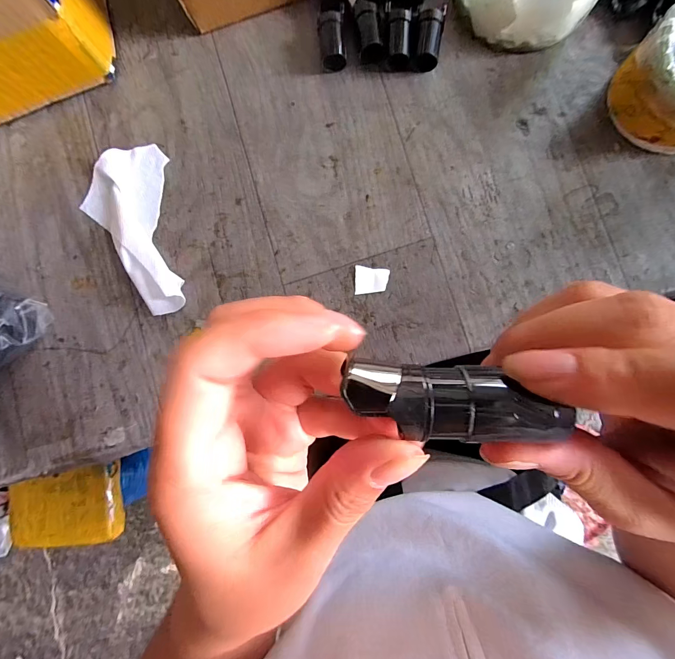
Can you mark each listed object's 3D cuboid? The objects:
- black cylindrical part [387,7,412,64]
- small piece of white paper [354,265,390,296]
[{"bbox_3d":[0.049,-0.231,0.270,0.017,0.019,0.037,-1,86,5],"label":"black cylindrical part"},{"bbox_3d":[0.027,-0.039,0.270,0.026,0.004,0.022,2,86,5],"label":"small piece of white paper"}]

